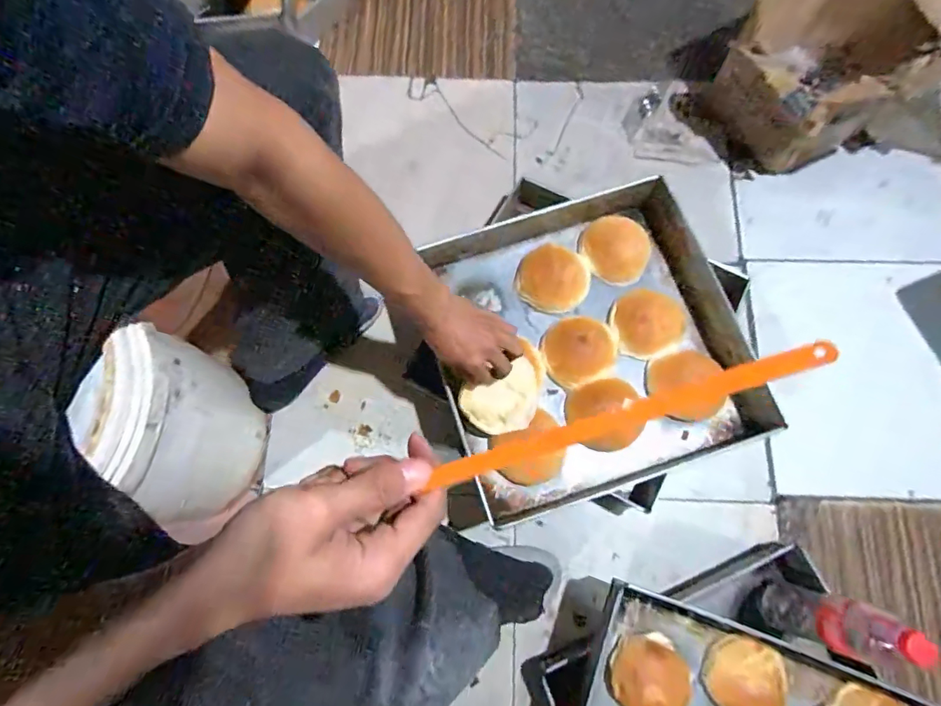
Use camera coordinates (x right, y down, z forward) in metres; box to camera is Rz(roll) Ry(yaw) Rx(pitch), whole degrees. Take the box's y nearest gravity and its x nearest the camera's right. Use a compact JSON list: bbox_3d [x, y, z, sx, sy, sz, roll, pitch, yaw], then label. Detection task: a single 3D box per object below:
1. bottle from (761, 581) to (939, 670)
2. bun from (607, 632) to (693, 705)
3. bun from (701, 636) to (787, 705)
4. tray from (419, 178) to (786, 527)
[{"bbox_3d":[0.442,0.330,0.591,0.056,0.191,0.065,14,76,5],"label":"bottle"},{"bbox_3d":[0.227,0.410,0.609,0.089,0.049,0.100,37,79,10],"label":"bun"},{"bbox_3d":[0.343,0.410,0.608,0.085,0.035,0.097,31,78,9],"label":"bun"},{"bbox_3d":[0.171,-0.022,0.712,0.418,0.086,0.415,-17,76,-3],"label":"tray"}]

